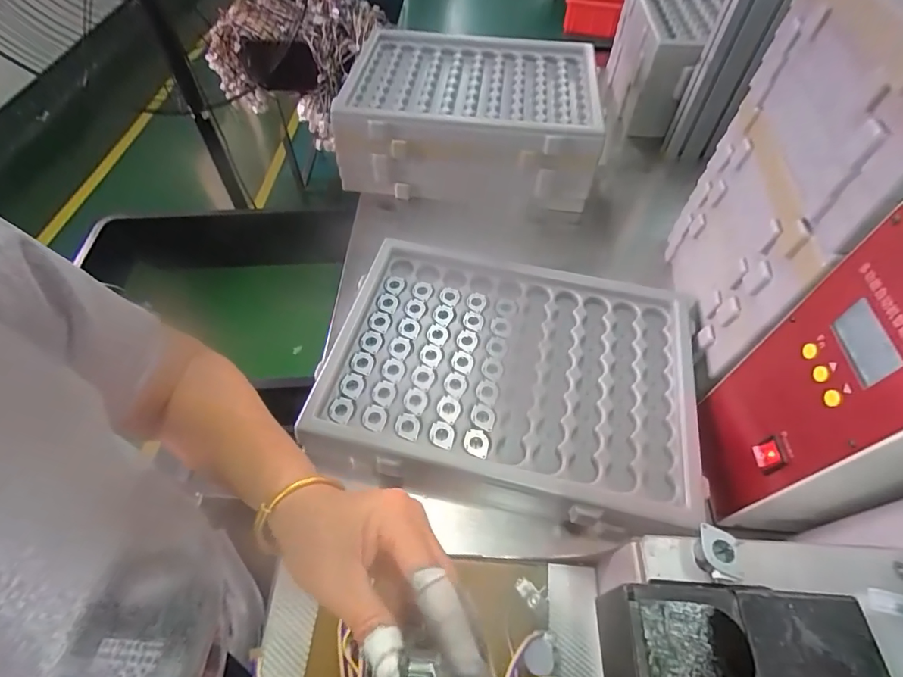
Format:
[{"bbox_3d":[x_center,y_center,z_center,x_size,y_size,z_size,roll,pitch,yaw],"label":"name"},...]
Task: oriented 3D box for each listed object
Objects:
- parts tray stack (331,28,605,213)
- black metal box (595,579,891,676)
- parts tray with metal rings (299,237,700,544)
[{"bbox_3d":[0.034,-0.383,0.750,0.386,0.121,0.314,5,54,4],"label":"parts tray stack"},{"bbox_3d":[0.135,0.162,0.221,0.116,0.061,0.064,3,54,2],"label":"black metal box"},{"bbox_3d":[0.065,0.039,0.505,0.393,0.053,0.306,11,55,5],"label":"parts tray with metal rings"}]

